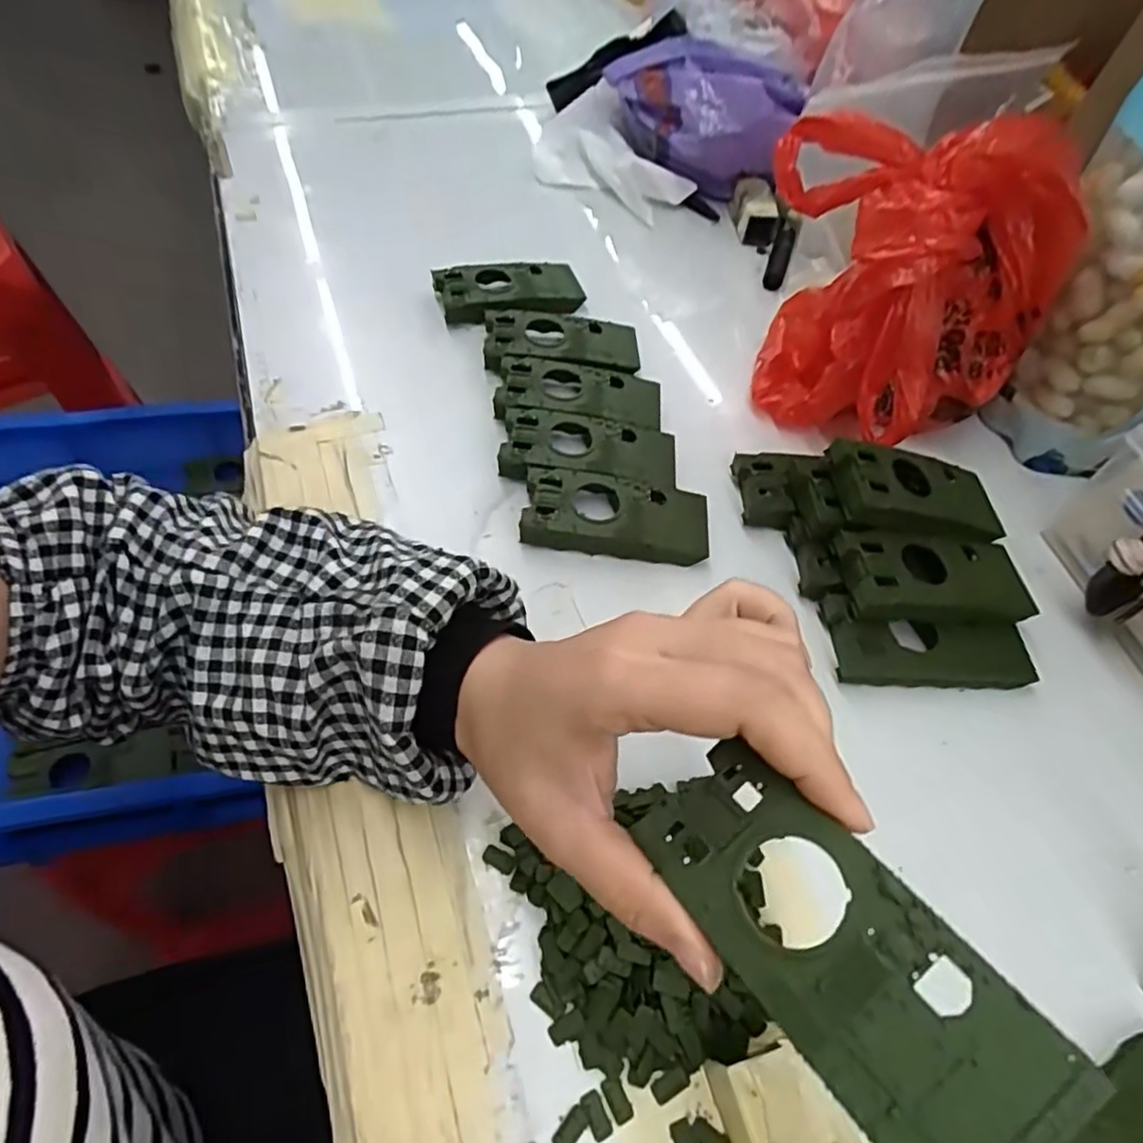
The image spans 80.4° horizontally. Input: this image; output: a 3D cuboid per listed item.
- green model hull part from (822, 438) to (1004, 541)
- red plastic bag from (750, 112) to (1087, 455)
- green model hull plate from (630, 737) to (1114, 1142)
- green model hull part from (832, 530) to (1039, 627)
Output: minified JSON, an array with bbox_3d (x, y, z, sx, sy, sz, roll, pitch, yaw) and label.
[{"bbox_3d":[0.190,-0.043,0.368,0.107,0.020,0.051,4,56,-21],"label":"green model hull part"},{"bbox_3d":[0.181,-0.166,0.392,0.166,0.158,0.096,36,60,18],"label":"red plastic bag"},{"bbox_3d":[0.062,0.090,0.165,0.045,0.004,0.103,-44,53,-2],"label":"green model hull plate"},{"bbox_3d":[0.192,0.005,0.356,0.104,0.019,0.047,4,63,-16],"label":"green model hull part"}]

